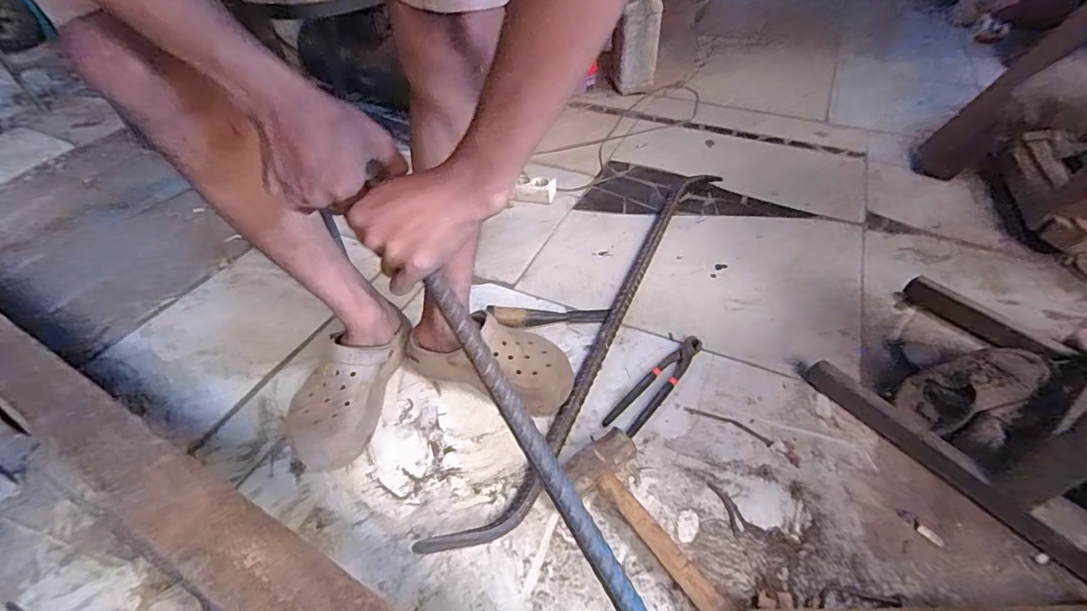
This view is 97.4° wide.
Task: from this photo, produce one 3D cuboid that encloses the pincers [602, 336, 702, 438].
[{"bbox_3d":[0.182,0.120,0.743,0.226,0.014,0.046,-36,54,-29],"label":"pincers"}]

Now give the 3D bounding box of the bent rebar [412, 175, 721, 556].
[{"bbox_3d":[0.140,-0.002,0.855,0.099,0.029,0.982,22,50,22],"label":"bent rebar"}]

